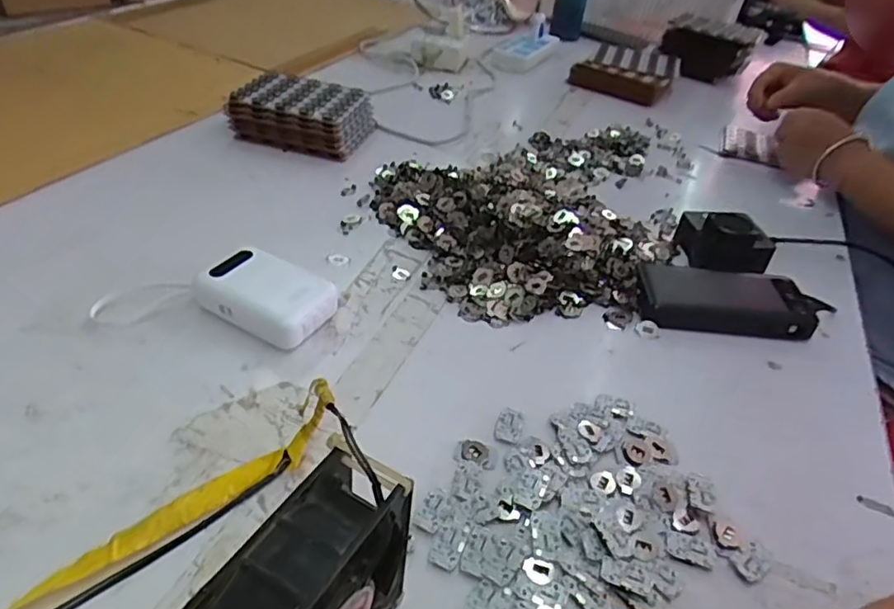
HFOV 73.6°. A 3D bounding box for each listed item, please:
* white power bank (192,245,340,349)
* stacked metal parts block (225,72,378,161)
[{"bbox_3d":[-0.151,-0.006,0.500,0.108,0.034,0.064,24,42,20],"label":"white power bank"},{"bbox_3d":[-0.181,-0.243,0.760,0.155,0.055,0.114,15,40,10],"label":"stacked metal parts block"}]

